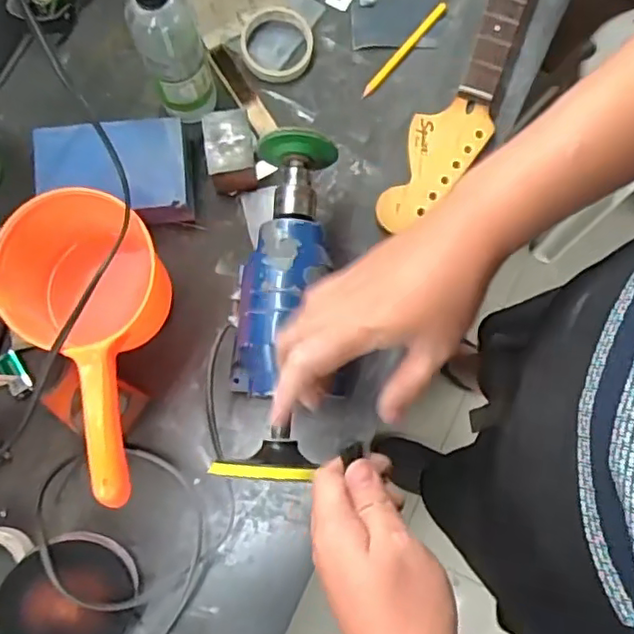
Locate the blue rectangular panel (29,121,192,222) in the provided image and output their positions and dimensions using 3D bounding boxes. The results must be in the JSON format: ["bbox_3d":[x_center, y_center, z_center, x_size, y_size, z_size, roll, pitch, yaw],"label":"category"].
[{"bbox_3d":[-0.221,-0.156,0.667,0.170,0.062,0.110,-9,79,-2],"label":"blue rectangular panel"}]

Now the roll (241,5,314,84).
[{"bbox_3d":[-0.048,-0.328,0.720,0.086,0.027,0.090,0,79,0],"label":"roll"}]

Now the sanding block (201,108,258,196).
[{"bbox_3d":[-0.095,-0.189,0.675,0.057,0.060,0.075,-10,79,-2],"label":"sanding block"}]

